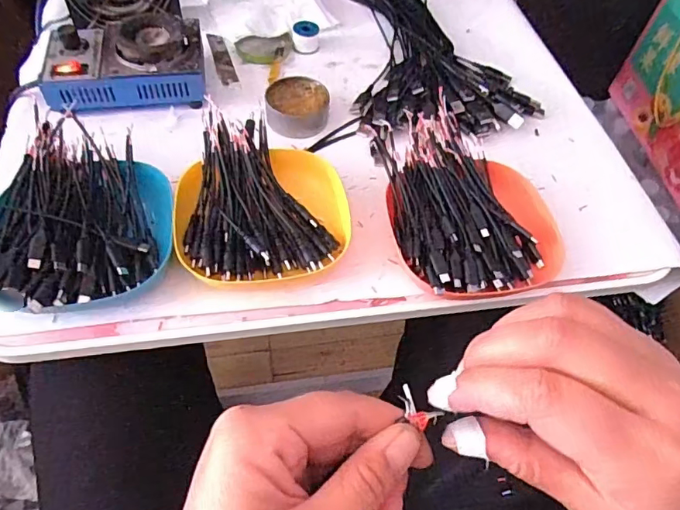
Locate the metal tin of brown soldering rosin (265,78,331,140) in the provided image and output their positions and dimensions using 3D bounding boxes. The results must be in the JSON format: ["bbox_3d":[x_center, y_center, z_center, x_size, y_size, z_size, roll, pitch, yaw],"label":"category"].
[{"bbox_3d":[-0.043,-0.151,0.525,0.062,0.027,0.072,-5,57,-8],"label":"metal tin of brown soldering rosin"}]

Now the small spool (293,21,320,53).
[{"bbox_3d":[-0.039,-0.253,0.599,0.030,0.026,0.030,2,56,-3],"label":"small spool"}]

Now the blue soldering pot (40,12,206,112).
[{"bbox_3d":[-0.213,-0.196,0.514,0.150,0.054,0.102,-6,57,-8],"label":"blue soldering pot"}]

